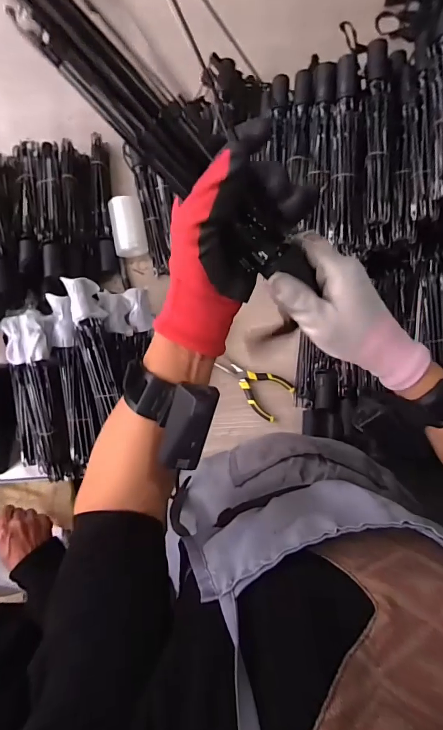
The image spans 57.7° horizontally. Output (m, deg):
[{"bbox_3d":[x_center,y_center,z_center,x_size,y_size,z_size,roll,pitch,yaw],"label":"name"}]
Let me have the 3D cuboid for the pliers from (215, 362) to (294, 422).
[{"bbox_3d":[0.059,0.033,0.767,0.142,0.022,0.079,38,87,3],"label":"pliers"}]

